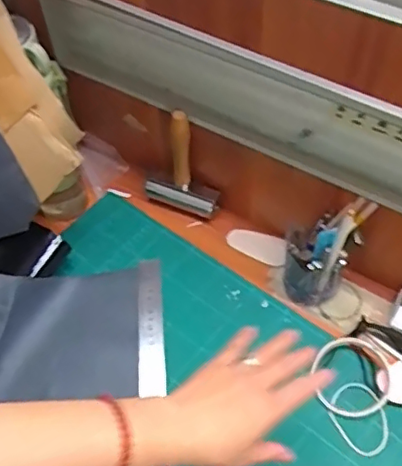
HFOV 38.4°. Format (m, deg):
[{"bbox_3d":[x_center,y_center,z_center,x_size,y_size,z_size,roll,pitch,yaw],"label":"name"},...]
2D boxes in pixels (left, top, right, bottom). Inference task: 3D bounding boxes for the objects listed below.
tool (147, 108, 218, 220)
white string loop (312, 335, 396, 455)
[{"bbox_3d":[-0.029,-0.091,0.754,0.103,0.152,0.033,17,57,15],"label":"tool"},{"bbox_3d":[0.169,0.175,0.640,0.083,0.016,0.126,10,55,10],"label":"white string loop"}]

